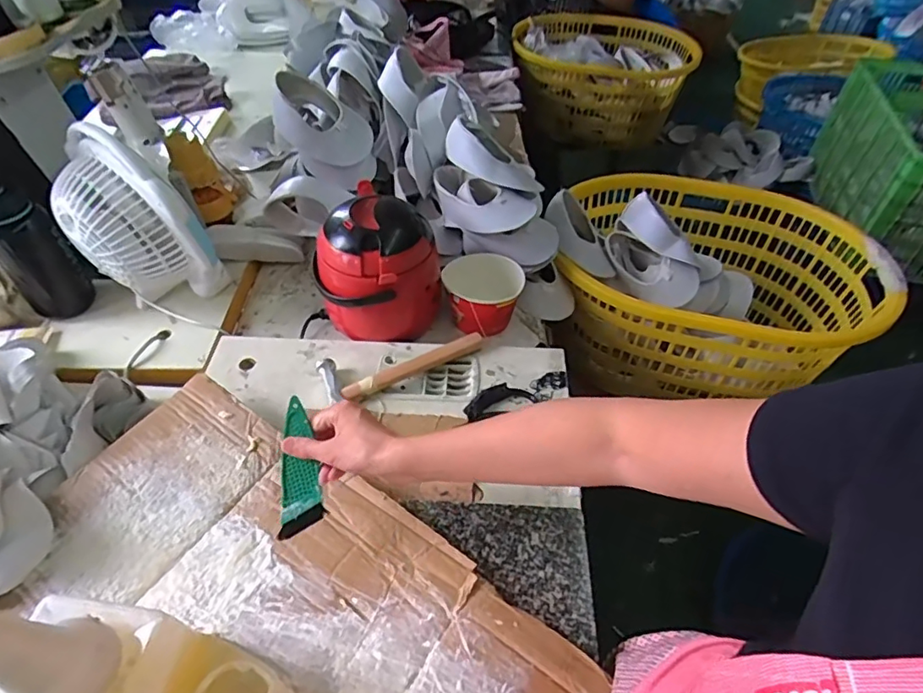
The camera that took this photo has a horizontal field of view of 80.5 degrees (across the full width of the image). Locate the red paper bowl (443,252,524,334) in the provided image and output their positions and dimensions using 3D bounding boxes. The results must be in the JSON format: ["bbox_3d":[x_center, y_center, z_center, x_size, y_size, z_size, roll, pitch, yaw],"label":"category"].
[{"bbox_3d":[0.035,-0.086,0.895,0.129,0.085,0.108,5,49,3],"label":"red paper bowl"}]

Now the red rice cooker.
[{"bbox_3d":[-0.127,-0.122,0.846,0.176,0.178,0.176,-3,49,-4],"label":"red rice cooker"}]

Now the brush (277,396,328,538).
[{"bbox_3d":[-0.166,0.123,0.561,0.042,0.009,0.135,-5,77,-5],"label":"brush"}]

